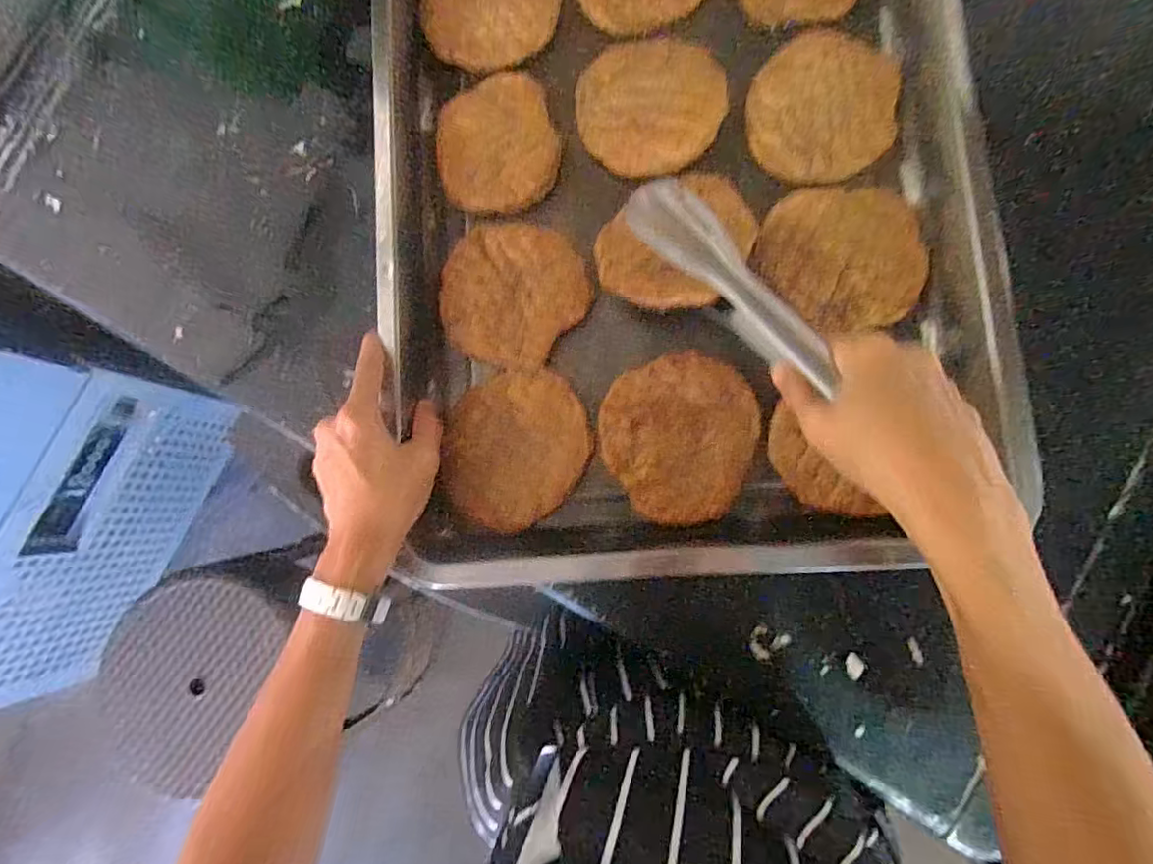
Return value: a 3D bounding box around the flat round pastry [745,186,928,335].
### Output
[{"bbox_3d":[0.179,-0.120,0.380,0.099,0.010,0.105,-1,82,5],"label":"flat round pastry"}]

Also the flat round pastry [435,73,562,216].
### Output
[{"bbox_3d":[-0.060,-0.214,0.422,0.085,0.009,0.106,-14,81,3],"label":"flat round pastry"}]

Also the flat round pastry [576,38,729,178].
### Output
[{"bbox_3d":[0.051,-0.237,0.407,0.102,0.019,0.109,-1,82,5],"label":"flat round pastry"}]

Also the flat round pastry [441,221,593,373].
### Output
[{"bbox_3d":[-0.048,-0.100,0.407,0.102,0.006,0.100,-1,82,5],"label":"flat round pastry"}]

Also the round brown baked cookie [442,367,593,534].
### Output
[{"bbox_3d":[-0.043,0.010,0.397,0.098,0.006,0.109,28,85,8],"label":"round brown baked cookie"}]

